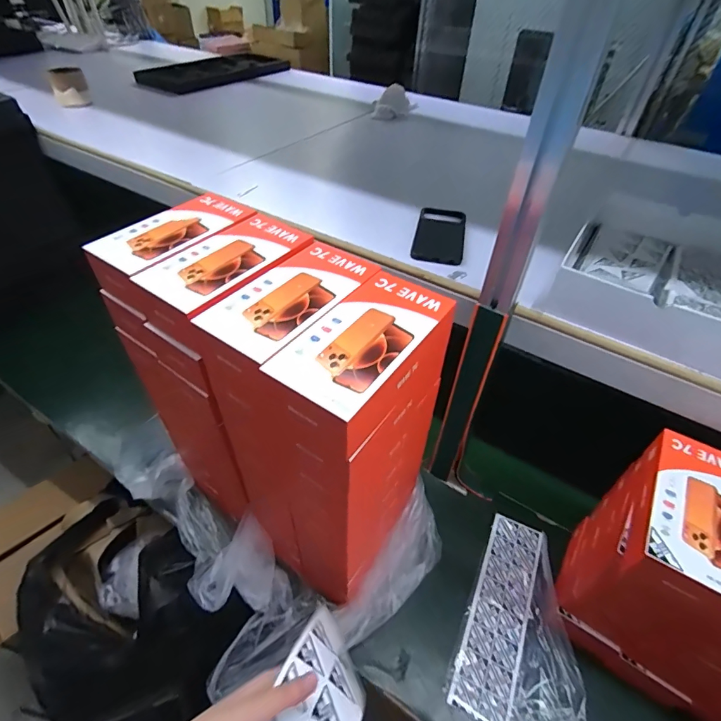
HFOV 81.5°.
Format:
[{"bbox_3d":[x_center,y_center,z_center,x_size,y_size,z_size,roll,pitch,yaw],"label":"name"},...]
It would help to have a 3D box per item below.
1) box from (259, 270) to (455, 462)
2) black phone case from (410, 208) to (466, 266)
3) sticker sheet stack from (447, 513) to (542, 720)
[{"bbox_3d":[0.005,-0.005,0.392,0.093,0.054,0.179,29,51,22],"label":"box"},{"bbox_3d":[0.131,-0.206,0.692,0.079,0.014,0.167,10,46,8],"label":"black phone case"},{"bbox_3d":[0.229,0.404,0.685,0.080,0.007,0.308,21,48,16],"label":"sticker sheet stack"}]

